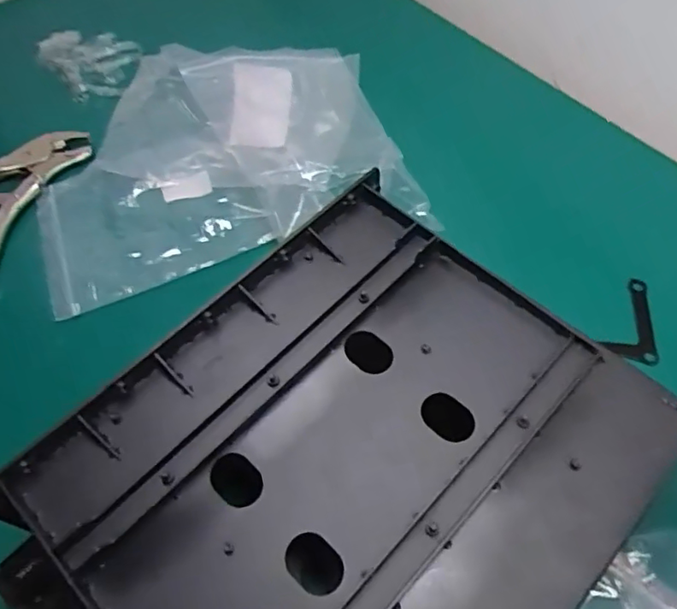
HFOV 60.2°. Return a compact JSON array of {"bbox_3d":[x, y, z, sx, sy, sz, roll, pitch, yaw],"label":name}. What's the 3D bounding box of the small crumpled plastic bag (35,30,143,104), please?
[{"bbox_3d":[-0.299,-0.302,0.721,0.114,0.035,0.103,38,68,24],"label":"small crumpled plastic bag"}]

